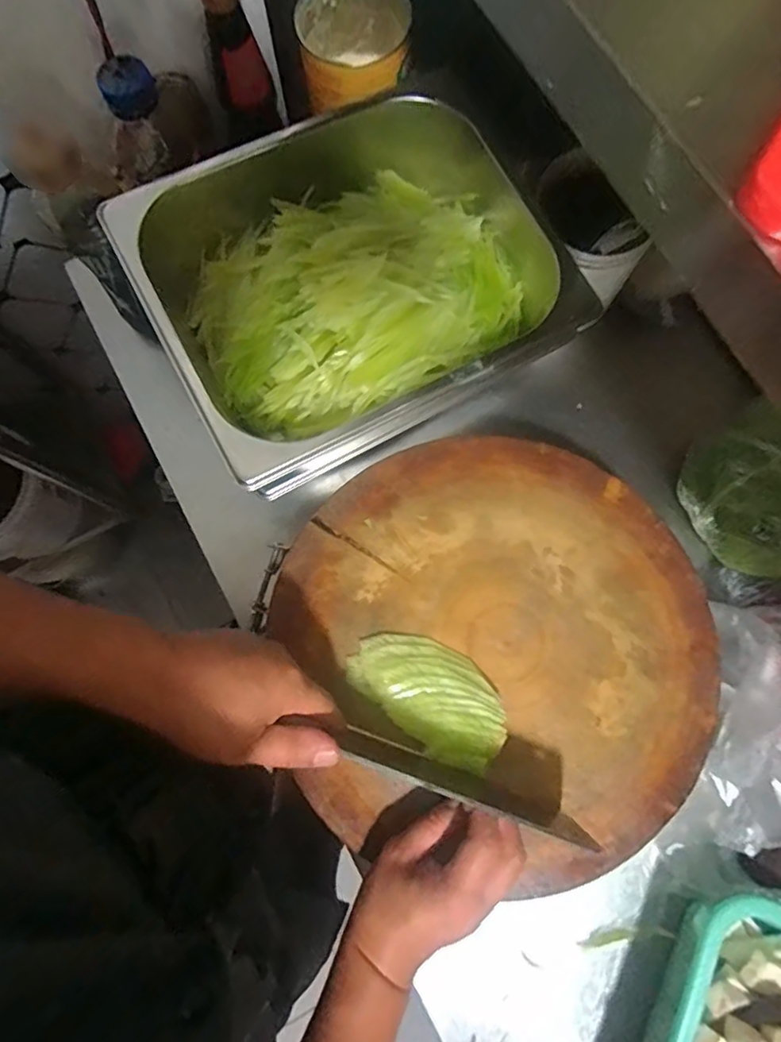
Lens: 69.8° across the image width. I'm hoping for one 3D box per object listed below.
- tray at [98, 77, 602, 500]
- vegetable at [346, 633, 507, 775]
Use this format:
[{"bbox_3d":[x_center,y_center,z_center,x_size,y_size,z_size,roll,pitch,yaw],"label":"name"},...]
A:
[{"bbox_3d":[-0.024,-0.204,0.486,0.330,0.102,0.265,-27,79,-5],"label":"tray"},{"bbox_3d":[0.032,0.136,0.448,0.129,0.027,0.074,40,81,9],"label":"vegetable"}]

